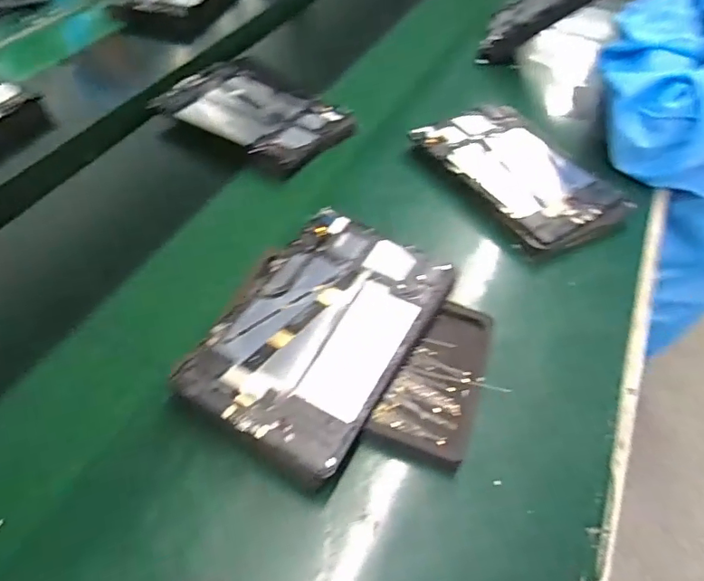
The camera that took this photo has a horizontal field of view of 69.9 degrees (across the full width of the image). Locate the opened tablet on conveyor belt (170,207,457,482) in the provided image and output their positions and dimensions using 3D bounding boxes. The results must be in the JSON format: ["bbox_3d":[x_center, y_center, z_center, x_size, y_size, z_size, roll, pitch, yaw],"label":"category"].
[{"bbox_3d":[-0.032,0.035,0.465,0.174,0.045,0.251,26,58,17],"label":"opened tablet on conveyor belt"}]

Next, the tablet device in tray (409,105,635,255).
[{"bbox_3d":[0.211,-0.152,0.646,0.162,0.025,0.258,-24,57,-22],"label":"tablet device in tray"}]

